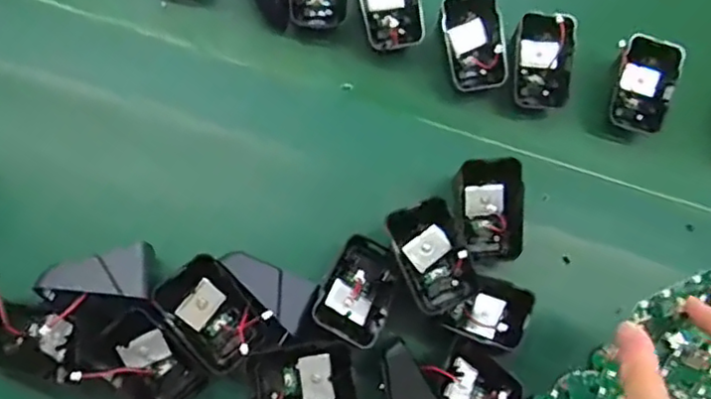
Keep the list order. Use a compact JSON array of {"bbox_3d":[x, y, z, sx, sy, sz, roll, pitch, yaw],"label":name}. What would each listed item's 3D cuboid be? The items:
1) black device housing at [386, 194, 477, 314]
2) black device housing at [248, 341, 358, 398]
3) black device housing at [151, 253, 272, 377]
[{"bbox_3d":[0.049,0.038,0.400,0.042,0.023,0.069,-20,75,-8],"label":"black device housing"},{"bbox_3d":[-0.033,0.114,0.379,0.063,0.027,0.044,-7,74,-4],"label":"black device housing"},{"bbox_3d":[-0.088,0.071,0.381,0.048,0.026,0.069,-44,113,-12],"label":"black device housing"}]

